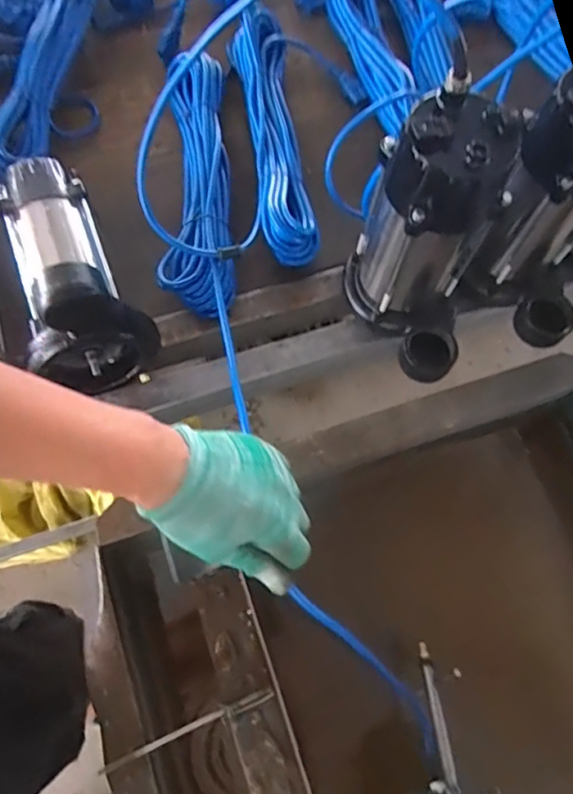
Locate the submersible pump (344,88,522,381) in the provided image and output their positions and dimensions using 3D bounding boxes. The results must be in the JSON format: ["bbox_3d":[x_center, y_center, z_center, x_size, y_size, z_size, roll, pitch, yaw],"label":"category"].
[{"bbox_3d":[0.127,-0.122,0.492,0.108,0.223,0.137,-3,70,-4],"label":"submersible pump"}]

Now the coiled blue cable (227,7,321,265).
[{"bbox_3d":[-0.019,-0.309,0.644,0.064,0.039,0.341,-7,70,-5],"label":"coiled blue cable"}]

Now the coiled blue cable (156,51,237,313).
[{"bbox_3d":[-0.101,-0.244,0.621,0.072,0.044,0.319,-3,70,-3],"label":"coiled blue cable"}]

